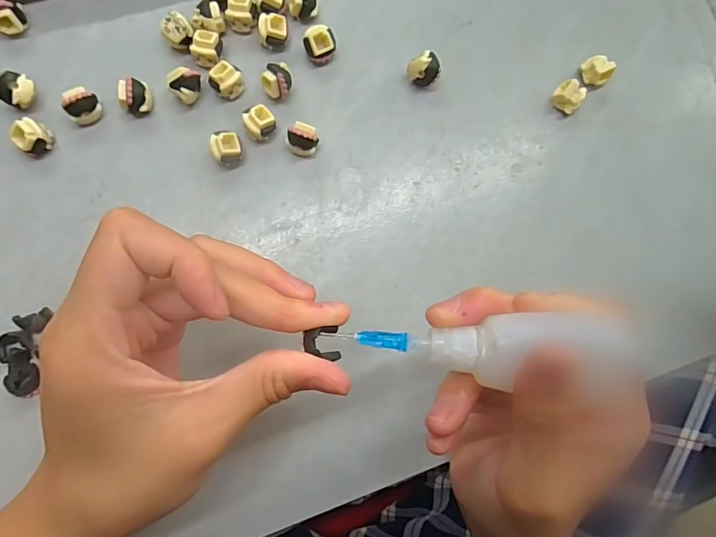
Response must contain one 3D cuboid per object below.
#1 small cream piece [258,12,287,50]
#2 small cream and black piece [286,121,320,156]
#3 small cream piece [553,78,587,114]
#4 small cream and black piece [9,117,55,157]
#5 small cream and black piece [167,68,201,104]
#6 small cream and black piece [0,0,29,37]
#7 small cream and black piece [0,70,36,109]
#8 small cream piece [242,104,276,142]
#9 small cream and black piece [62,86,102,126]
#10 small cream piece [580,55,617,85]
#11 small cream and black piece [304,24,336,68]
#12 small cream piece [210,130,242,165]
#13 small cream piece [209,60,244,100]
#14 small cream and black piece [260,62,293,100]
[{"bbox_3d":[-0.044,-0.125,0.243,0.014,0.014,0.013,-4,84,-4],"label":"small cream piece"},{"bbox_3d":[-0.028,-0.066,0.237,0.016,0.015,0.012,27,83,-1],"label":"small cream and black piece"},{"bbox_3d":[0.113,-0.093,0.250,0.015,0.015,0.011,38,83,1],"label":"small cream piece"},{"bbox_3d":[-0.160,-0.064,0.227,0.010,0.016,0.015,31,83,0],"label":"small cream and black piece"},{"bbox_3d":[-0.087,-0.093,0.236,0.015,0.017,0.013,-34,87,-6],"label":"small cream and black piece"},{"bbox_3d":[-0.177,-0.127,0.232,0.015,0.016,0.011,-31,87,-6],"label":"small cream and black piece"},{"bbox_3d":[-0.168,-0.088,0.229,0.015,0.013,0.016,0,84,-4],"label":"small cream and black piece"},{"bbox_3d":[-0.051,-0.074,0.237,0.015,0.013,0.014,-32,87,-6],"label":"small cream piece"},{"bbox_3d":[-0.137,-0.081,0.231,0.015,0.015,0.011,-39,88,-7],"label":"small cream and black piece"},{"bbox_3d":[0.130,-0.108,0.252,0.013,0.011,0.015,-34,87,-6],"label":"small cream piece"},{"bbox_3d":[-0.020,-0.118,0.244,0.016,0.014,0.015,-11,85,-5],"label":"small cream and black piece"},{"bbox_3d":[-0.066,-0.061,0.235,0.014,0.014,0.016,-19,86,-5],"label":"small cream piece"},{"bbox_3d":[-0.068,-0.097,0.239,0.016,0.013,0.014,-34,87,-6],"label":"small cream piece"},{"bbox_3d":[-0.042,-0.097,0.239,0.014,0.016,0.016,5,84,-3],"label":"small cream and black piece"}]

